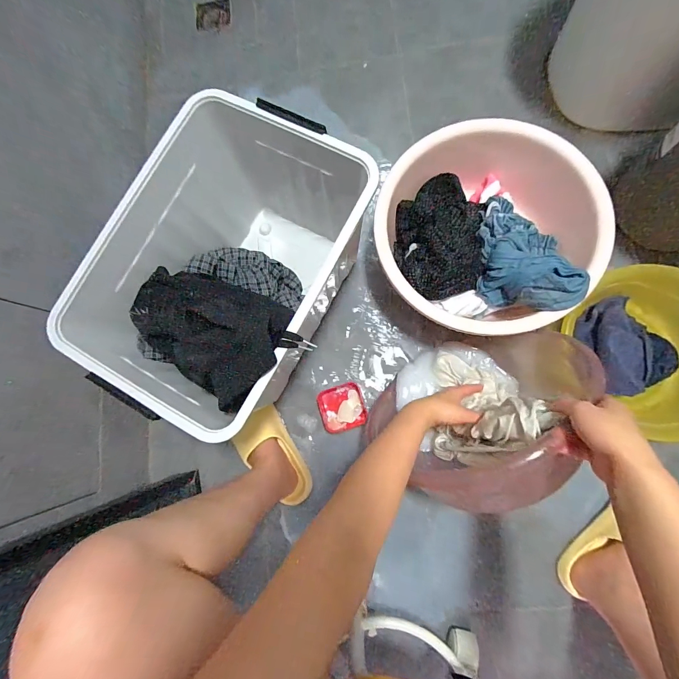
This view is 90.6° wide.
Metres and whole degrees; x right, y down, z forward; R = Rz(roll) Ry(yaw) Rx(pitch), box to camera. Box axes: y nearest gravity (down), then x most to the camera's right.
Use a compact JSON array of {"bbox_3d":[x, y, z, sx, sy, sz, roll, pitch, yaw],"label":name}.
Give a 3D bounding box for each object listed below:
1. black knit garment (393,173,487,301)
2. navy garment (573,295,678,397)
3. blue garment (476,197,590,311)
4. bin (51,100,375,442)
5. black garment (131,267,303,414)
[{"bbox_3d":[0.190,-0.195,0.648,0.157,0.056,0.231,0,82,5],"label":"black knit garment"},{"bbox_3d":[0.546,0.007,0.628,0.148,0.058,0.180,-13,81,3],"label":"navy garment"},{"bbox_3d":[0.329,-0.159,0.591,0.144,0.109,0.230,4,82,5],"label":"blue garment"},{"bbox_3d":[-0.163,-0.107,0.610,0.320,0.302,0.443,28,85,8],"label":"bin"},{"bbox_3d":[-0.219,-0.022,0.602,0.204,0.150,0.207,39,86,9],"label":"black garment"}]

